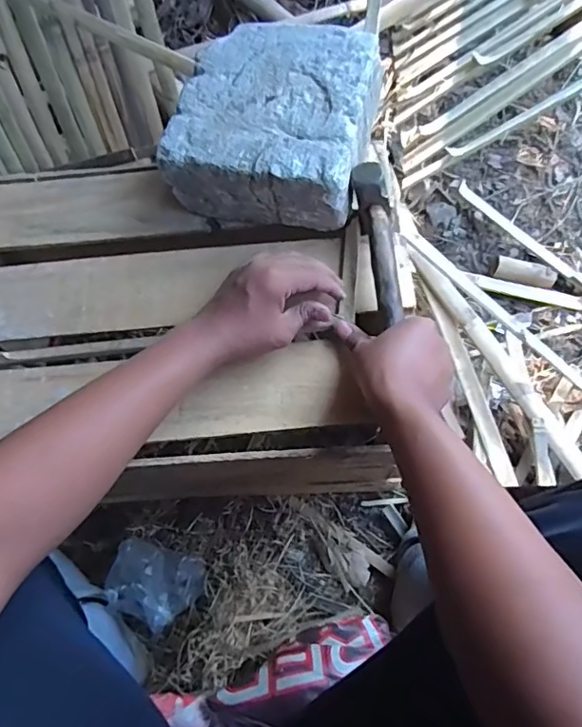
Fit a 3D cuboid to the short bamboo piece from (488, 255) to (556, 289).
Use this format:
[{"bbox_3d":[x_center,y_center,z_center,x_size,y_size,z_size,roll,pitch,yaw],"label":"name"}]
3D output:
[{"bbox_3d":[0.403,-0.160,0.932,0.109,0.030,0.042,16,74,10],"label":"short bamboo piece"}]

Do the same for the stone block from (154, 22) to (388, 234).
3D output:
[{"bbox_3d":[-0.018,-0.256,0.573,0.196,0.087,0.192,14,73,9],"label":"stone block"}]

